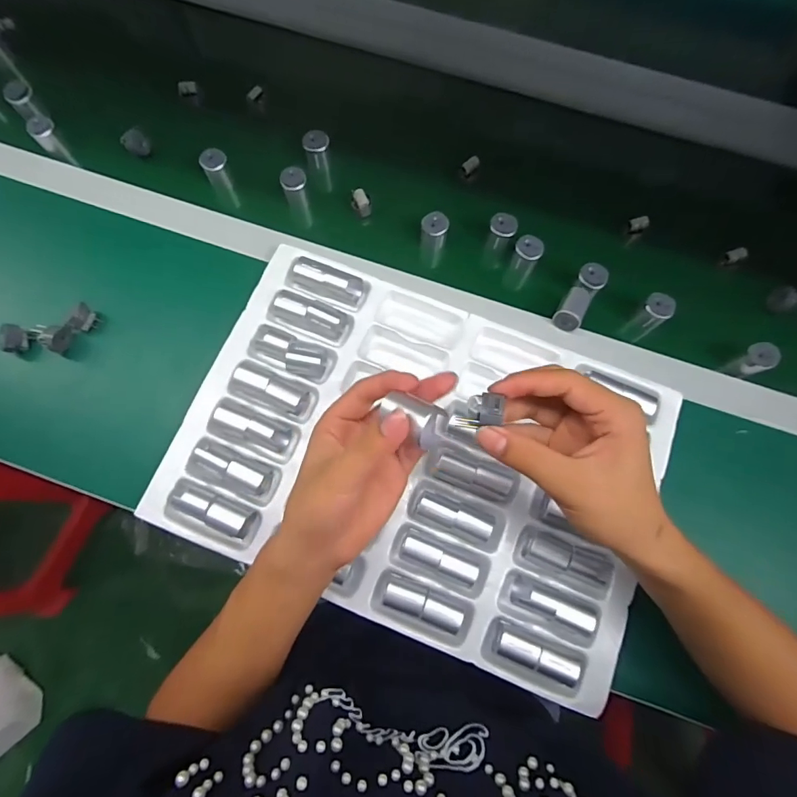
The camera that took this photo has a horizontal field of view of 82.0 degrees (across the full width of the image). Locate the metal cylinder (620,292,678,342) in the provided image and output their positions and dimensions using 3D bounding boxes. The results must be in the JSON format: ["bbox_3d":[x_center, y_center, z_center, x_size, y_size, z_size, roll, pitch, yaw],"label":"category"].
[{"bbox_3d":[0.280,-0.090,0.516,0.029,0.063,0.034,37,81,7],"label":"metal cylinder"}]

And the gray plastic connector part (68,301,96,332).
[{"bbox_3d":[-0.341,-0.086,0.499,0.013,0.032,0.028,28,80,5],"label":"gray plastic connector part"}]

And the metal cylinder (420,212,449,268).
[{"bbox_3d":[0.041,-0.187,0.544,0.028,0.085,0.027,0,79,0],"label":"metal cylinder"}]

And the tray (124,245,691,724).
[{"bbox_3d":[0.024,0.050,0.457,0.453,0.040,0.322,22,79,4],"label":"tray"}]

